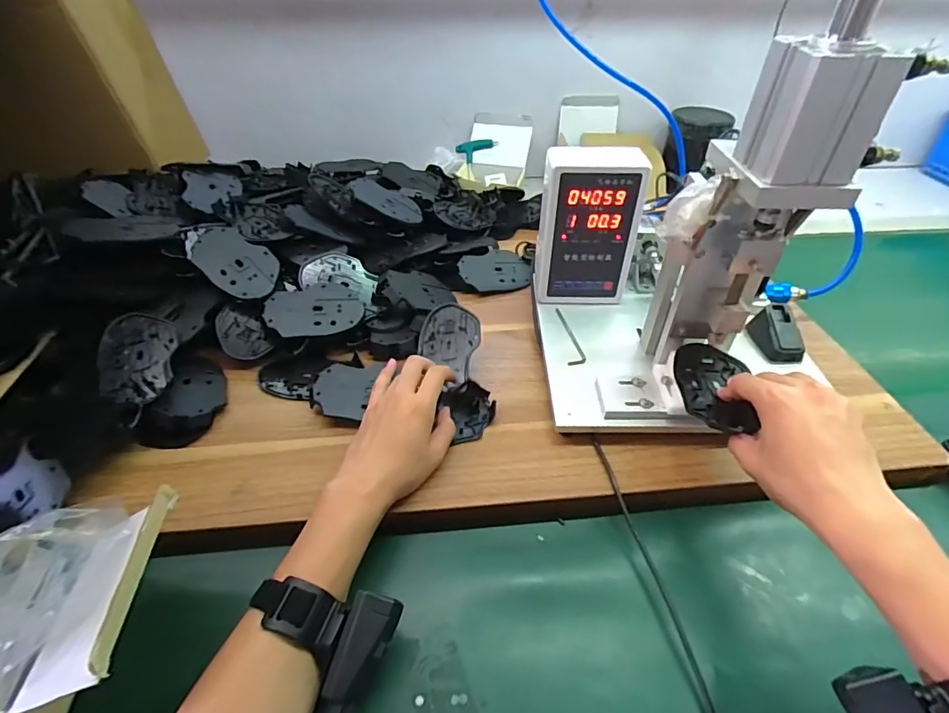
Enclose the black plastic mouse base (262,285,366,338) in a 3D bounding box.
[{"bbox_3d":[-0.189,-0.055,0.581,0.109,0.009,0.068,-16,65,-21],"label":"black plastic mouse base"}]

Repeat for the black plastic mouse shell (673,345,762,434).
[{"bbox_3d":[0.226,0.027,0.462,0.063,0.012,0.116,7,41,7],"label":"black plastic mouse shell"}]

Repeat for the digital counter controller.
[{"bbox_3d":[0.136,-0.152,0.592,0.113,0.176,0.060,4,43,4],"label":"digital counter controller"}]

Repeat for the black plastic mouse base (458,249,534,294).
[{"bbox_3d":[0.024,-0.125,0.711,0.096,0.013,0.071,-10,67,-21],"label":"black plastic mouse base"}]

